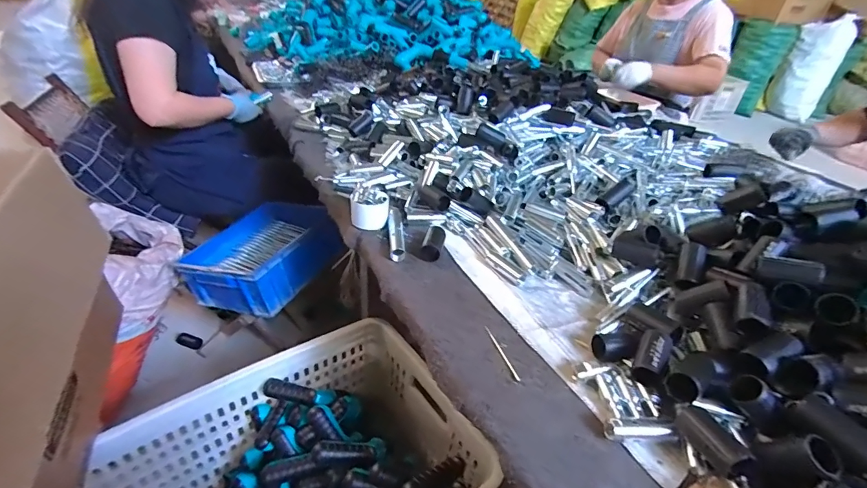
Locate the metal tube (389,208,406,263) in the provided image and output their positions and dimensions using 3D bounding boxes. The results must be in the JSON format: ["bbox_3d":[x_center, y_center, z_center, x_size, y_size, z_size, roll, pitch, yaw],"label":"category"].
[{"bbox_3d":[-0.062,-0.017,0.699,0.023,0.022,0.139,0,35,-7],"label":"metal tube"}]

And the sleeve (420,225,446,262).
[{"bbox_3d":[0.001,-0.002,0.675,0.029,0.026,0.080,11,35,9],"label":"sleeve"}]

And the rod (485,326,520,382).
[{"bbox_3d":[0.085,0.134,0.514,0.006,0.004,0.088,-9,37,-19],"label":"rod"}]

